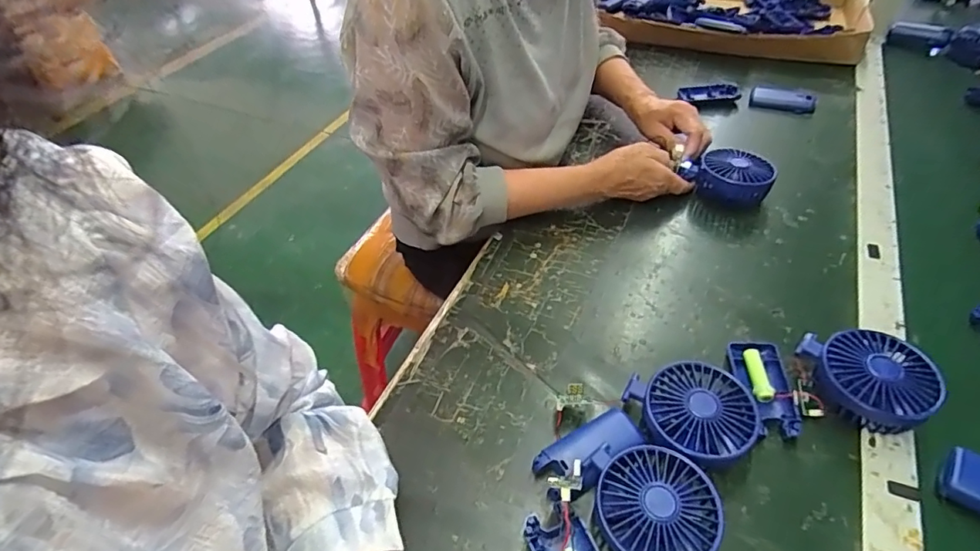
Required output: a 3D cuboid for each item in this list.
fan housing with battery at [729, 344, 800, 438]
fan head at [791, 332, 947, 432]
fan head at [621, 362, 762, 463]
[{"bbox_3d":[0.252,0.104,0.471,0.044,0.017,0.093,2,47,7],"label":"fan housing with battery"},{"bbox_3d":[0.330,0.092,0.444,0.090,0.047,0.084,-3,47,3],"label":"fan head"},{"bbox_3d":[0.176,0.121,0.438,0.091,0.043,0.087,-3,47,3],"label":"fan head"}]

